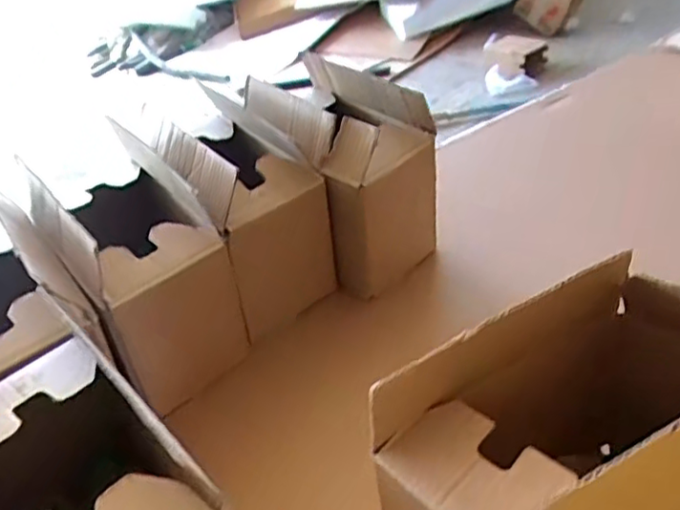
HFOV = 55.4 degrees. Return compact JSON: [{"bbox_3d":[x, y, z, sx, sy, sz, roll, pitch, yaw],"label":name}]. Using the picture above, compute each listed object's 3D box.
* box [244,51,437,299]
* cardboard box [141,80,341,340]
[{"bbox_3d":[0.000,-0.107,0.818,0.146,0.214,0.227,-30,42,-28],"label":"box"},{"bbox_3d":[-0.117,-0.056,0.775,0.143,0.210,0.204,-25,40,-23],"label":"cardboard box"}]

